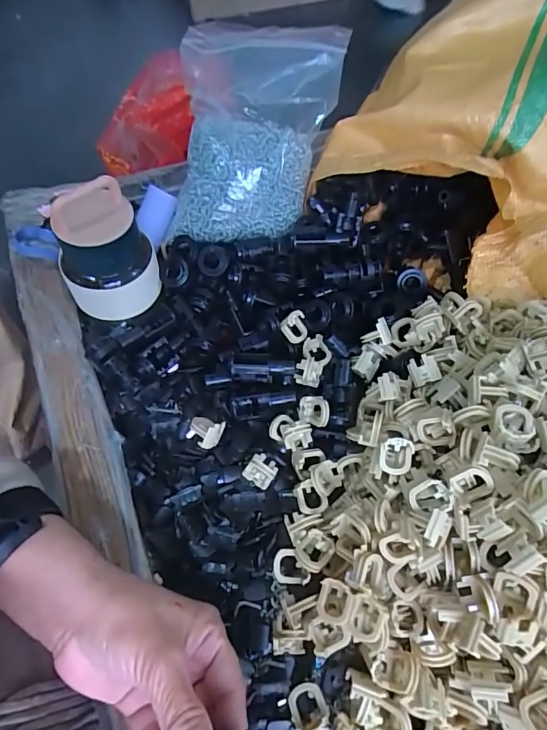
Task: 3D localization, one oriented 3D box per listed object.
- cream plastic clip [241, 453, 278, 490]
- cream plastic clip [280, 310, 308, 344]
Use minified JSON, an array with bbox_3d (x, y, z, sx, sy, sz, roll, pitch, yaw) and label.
[{"bbox_3d":[-0.009,0.078,0.332,0.022,0.012,0.022,33,65,17],"label":"cream plastic clip"},{"bbox_3d":[0.020,-0.033,0.377,0.024,0.005,0.024,-47,114,-9],"label":"cream plastic clip"}]

